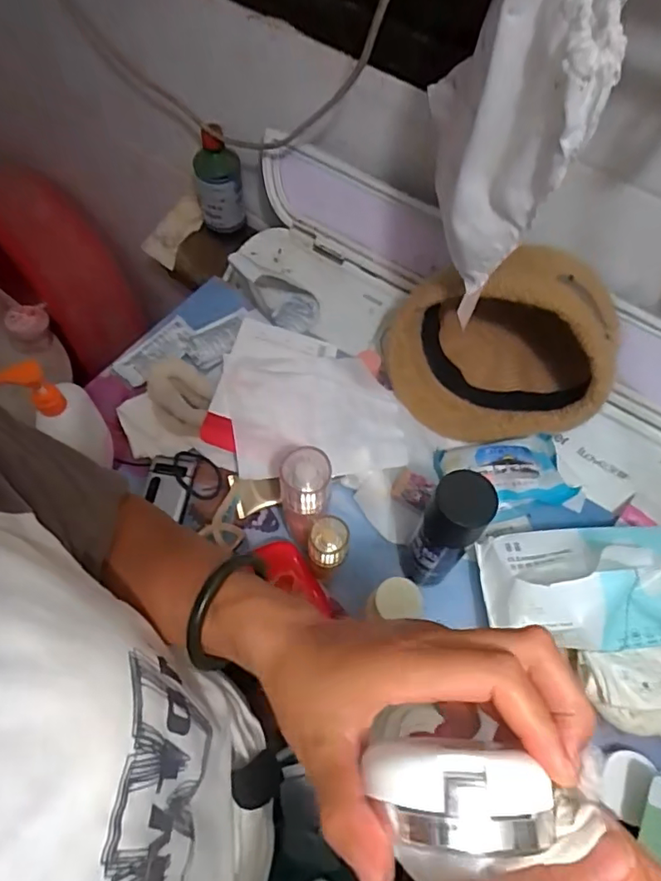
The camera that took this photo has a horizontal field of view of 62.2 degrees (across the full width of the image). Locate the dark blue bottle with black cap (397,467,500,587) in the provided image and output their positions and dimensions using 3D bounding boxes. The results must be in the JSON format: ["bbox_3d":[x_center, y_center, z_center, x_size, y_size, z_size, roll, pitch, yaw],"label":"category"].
[{"bbox_3d":[0.102,0.092,0.512,0.051,0.189,0.052,34,64,15],"label":"dark blue bottle with black cap"}]

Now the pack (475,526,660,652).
[{"bbox_3d":[0.242,0.137,0.531,0.176,0.075,0.114,3,61,-2],"label":"pack"}]

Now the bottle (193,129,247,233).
[{"bbox_3d":[-0.171,-0.397,0.841,0.068,0.158,0.054,-8,62,-8],"label":"bottle"}]

